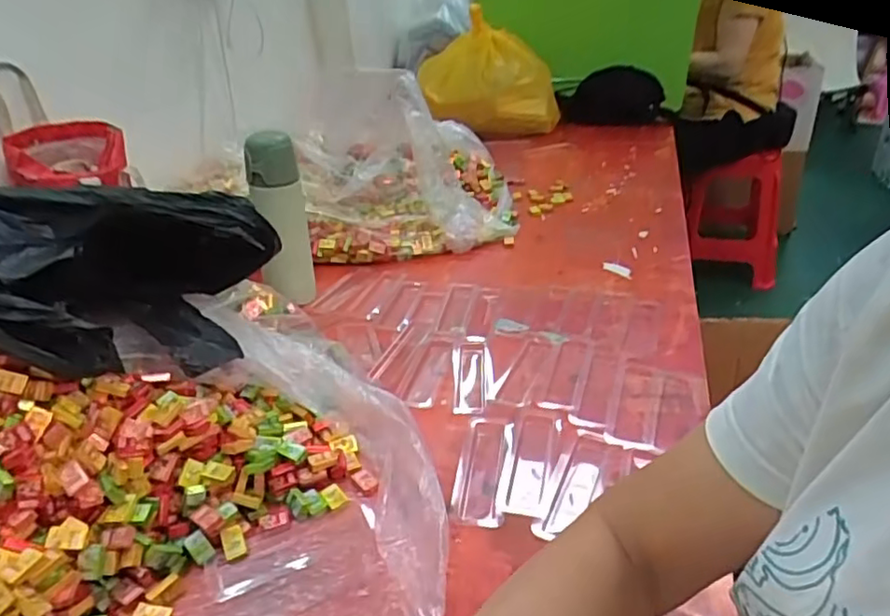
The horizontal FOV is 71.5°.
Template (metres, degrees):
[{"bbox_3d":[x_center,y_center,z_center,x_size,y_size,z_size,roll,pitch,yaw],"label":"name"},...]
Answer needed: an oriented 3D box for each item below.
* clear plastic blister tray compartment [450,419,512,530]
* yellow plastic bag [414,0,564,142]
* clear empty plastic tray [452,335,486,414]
[{"bbox_3d":[0.036,0.145,0.580,0.044,0.015,0.132,2,30,10],"label":"clear plastic blister tray compartment"},{"bbox_3d":[0.111,-0.558,1.500,0.317,0.253,0.303,1,30,8],"label":"yellow plastic bag"},{"bbox_3d":[0.029,0.075,0.717,0.038,0.014,0.130,-2,30,3],"label":"clear empty plastic tray"}]

